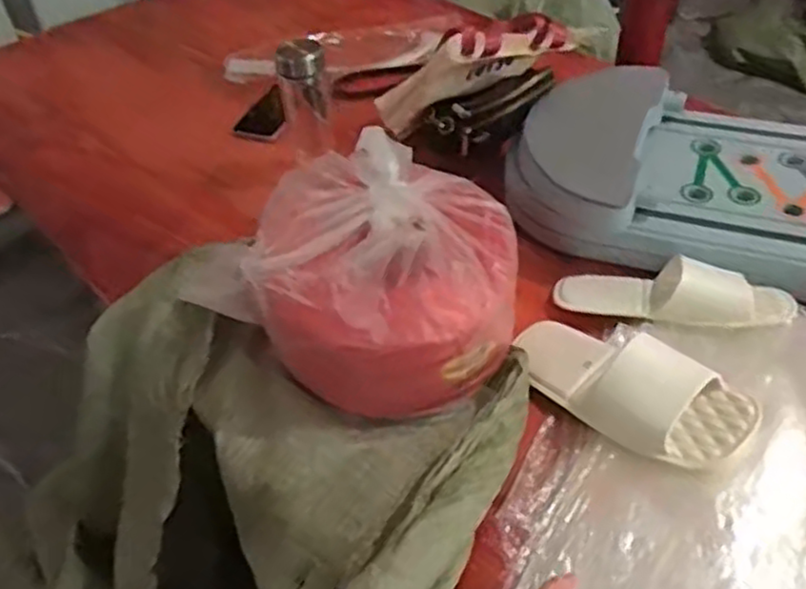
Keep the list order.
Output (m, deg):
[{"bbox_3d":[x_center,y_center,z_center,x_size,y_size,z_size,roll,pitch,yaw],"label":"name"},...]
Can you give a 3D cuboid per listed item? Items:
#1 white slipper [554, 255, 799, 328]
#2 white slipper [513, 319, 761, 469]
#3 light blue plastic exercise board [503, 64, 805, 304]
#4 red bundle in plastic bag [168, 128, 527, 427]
[{"bbox_3d":[0.300,-0.006,0.807,0.252,0.062,0.092,4,43,29],"label":"white slipper"},{"bbox_3d":[0.210,0.076,0.703,0.103,0.082,0.251,-33,35,-26],"label":"white slipper"},{"bbox_3d":[0.400,-0.148,0.907,0.533,0.100,0.301,14,48,18],"label":"light blue plastic exercise board"},{"bbox_3d":[-0.022,-0.028,0.781,0.287,0.177,0.266,10,46,14],"label":"red bundle in plastic bag"}]

